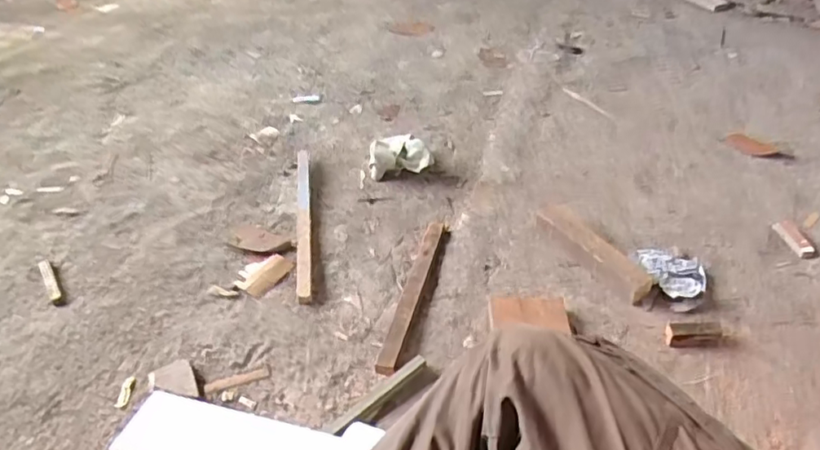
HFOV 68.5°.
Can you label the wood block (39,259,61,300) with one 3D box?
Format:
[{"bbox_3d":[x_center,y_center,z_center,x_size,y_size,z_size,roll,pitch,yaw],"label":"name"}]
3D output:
[{"bbox_3d":[-0.660,0.099,1.103,0.018,0.009,0.133,-25,44,-25],"label":"wood block"}]

